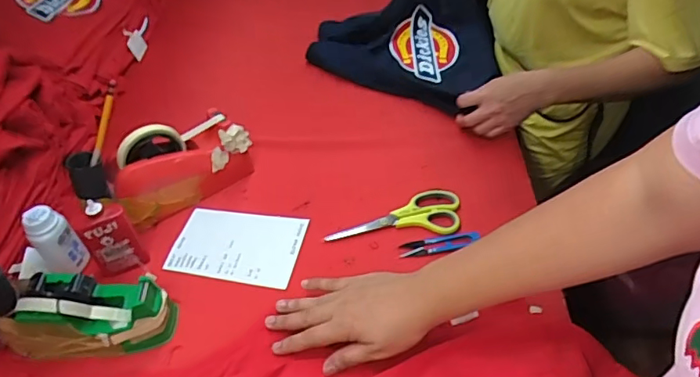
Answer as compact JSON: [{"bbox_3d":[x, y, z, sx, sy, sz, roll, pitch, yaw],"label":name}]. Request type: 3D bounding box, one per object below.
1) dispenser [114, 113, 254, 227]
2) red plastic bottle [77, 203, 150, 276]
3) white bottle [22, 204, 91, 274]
[{"bbox_3d":[-0.234,-0.039,0.703,0.196,0.114,0.071,-26,51,-22],"label":"dispenser"},{"bbox_3d":[-0.290,0.060,0.615,0.058,0.103,0.034,-30,51,-24],"label":"red plastic bottle"},{"bbox_3d":[-0.355,0.064,0.612,0.033,0.096,0.039,23,51,23],"label":"white bottle"}]

